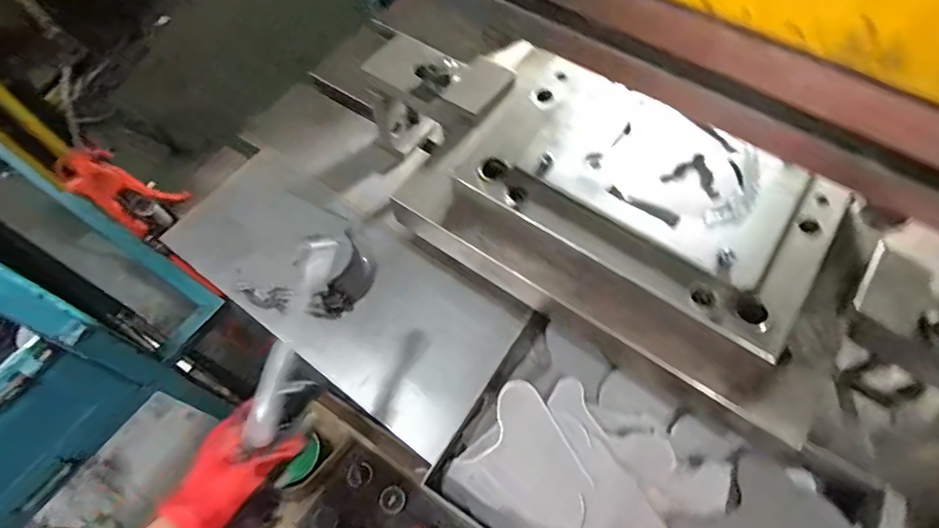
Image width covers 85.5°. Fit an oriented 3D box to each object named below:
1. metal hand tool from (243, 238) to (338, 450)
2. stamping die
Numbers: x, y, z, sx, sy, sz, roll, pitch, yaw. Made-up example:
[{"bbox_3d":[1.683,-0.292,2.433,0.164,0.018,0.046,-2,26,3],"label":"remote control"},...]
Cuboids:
[{"bbox_3d":[-0.148,0.061,0.419,0.026,0.021,0.171,15,79,9],"label":"metal hand tool"},{"bbox_3d":[0.164,-0.047,0.526,0.433,0.122,0.267,31,67,16],"label":"stamping die"}]

